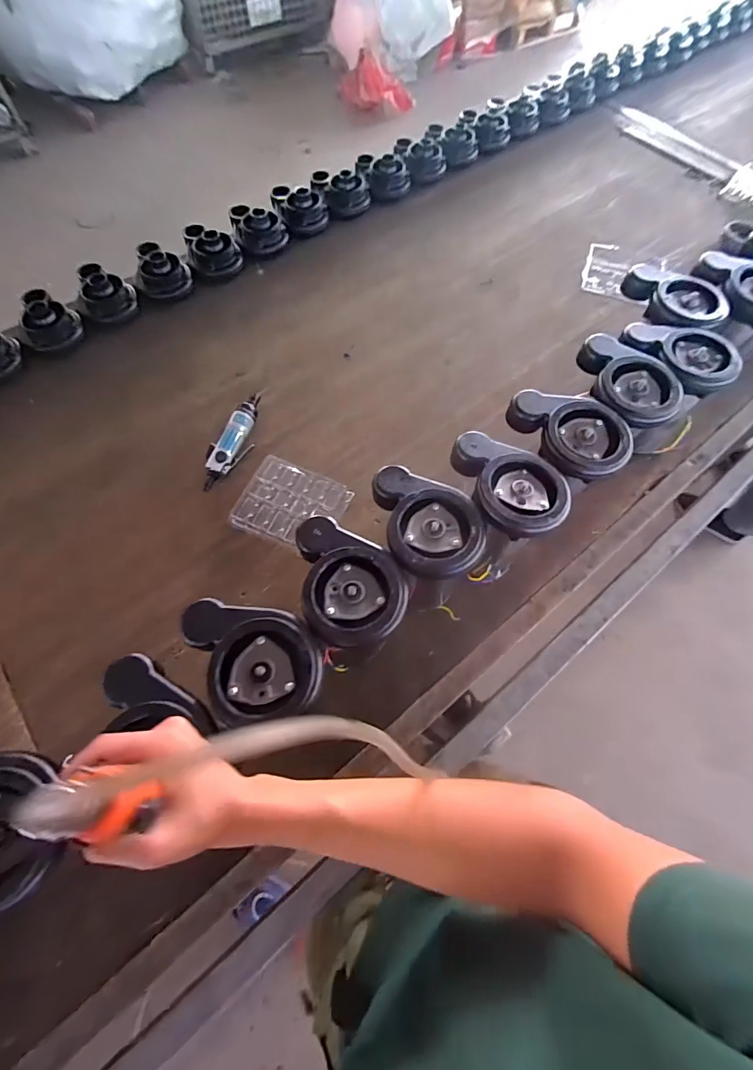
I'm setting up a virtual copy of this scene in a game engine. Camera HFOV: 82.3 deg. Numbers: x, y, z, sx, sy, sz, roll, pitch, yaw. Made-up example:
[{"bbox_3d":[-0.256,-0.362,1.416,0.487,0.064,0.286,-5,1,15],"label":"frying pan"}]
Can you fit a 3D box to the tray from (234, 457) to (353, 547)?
[{"bbox_3d":[-0.141,-0.052,0.725,0.167,0.023,0.137,18,66,7],"label":"tray"}]

